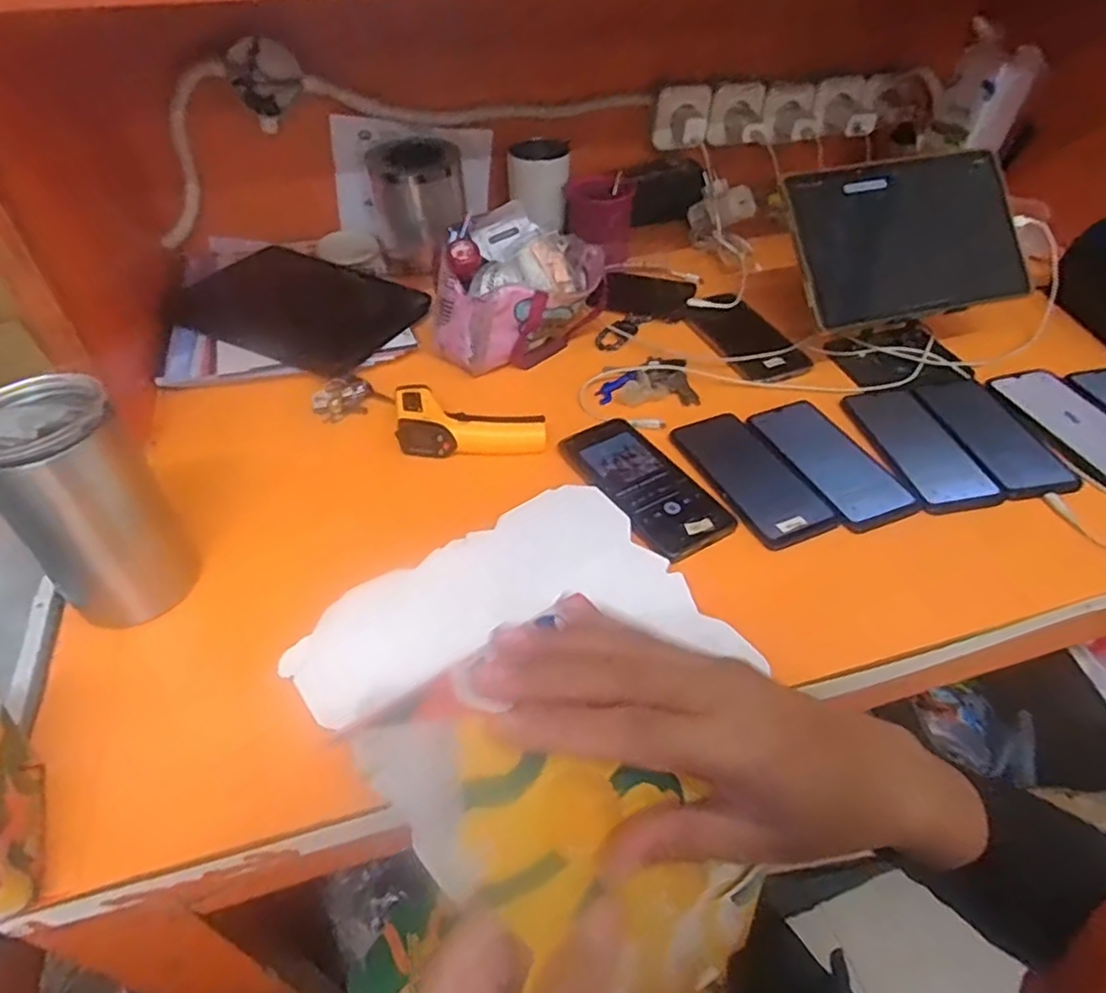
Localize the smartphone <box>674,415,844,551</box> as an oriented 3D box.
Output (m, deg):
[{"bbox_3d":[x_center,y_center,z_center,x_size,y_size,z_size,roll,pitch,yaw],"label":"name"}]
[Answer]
[{"bbox_3d":[0.176,-0.021,0.587,0.078,0.007,0.154,-19,48,-18],"label":"smartphone"}]

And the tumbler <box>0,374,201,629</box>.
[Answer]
[{"bbox_3d":[-0.313,0.009,0.457,0.081,0.160,0.075,-23,50,-21],"label":"tumbler"}]

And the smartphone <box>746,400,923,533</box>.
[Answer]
[{"bbox_3d":[0.249,-0.033,0.599,0.072,0.008,0.151,-17,48,-16],"label":"smartphone"}]

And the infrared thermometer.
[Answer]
[{"bbox_3d":[-0.077,-0.076,0.625,0.136,0.032,0.074,-3,46,-3],"label":"infrared thermometer"}]

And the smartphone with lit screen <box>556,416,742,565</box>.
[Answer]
[{"bbox_3d":[0.081,-0.014,0.580,0.079,0.004,0.161,-23,50,-21],"label":"smartphone with lit screen"}]

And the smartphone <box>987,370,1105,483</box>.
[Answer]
[{"bbox_3d":[0.499,-0.068,0.631,0.074,0.014,0.159,-12,47,-12],"label":"smartphone"}]

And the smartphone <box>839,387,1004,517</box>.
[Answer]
[{"bbox_3d":[0.332,-0.051,0.608,0.077,0.007,0.155,-7,46,-8],"label":"smartphone"}]

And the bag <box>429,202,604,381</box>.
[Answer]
[{"bbox_3d":[-0.040,-0.222,0.716,0.146,0.103,0.177,20,49,19],"label":"bag"}]

